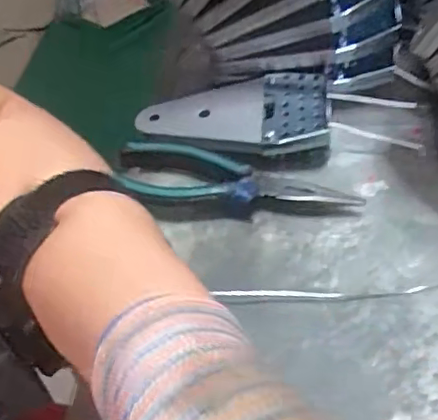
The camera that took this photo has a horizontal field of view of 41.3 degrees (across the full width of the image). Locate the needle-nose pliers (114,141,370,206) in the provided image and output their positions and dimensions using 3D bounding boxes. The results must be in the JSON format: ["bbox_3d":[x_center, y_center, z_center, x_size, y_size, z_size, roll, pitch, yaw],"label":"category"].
[{"bbox_3d":[0.013,-0.020,0.379,0.152,0.021,0.041,2,50,5],"label":"needle-nose pliers"}]

